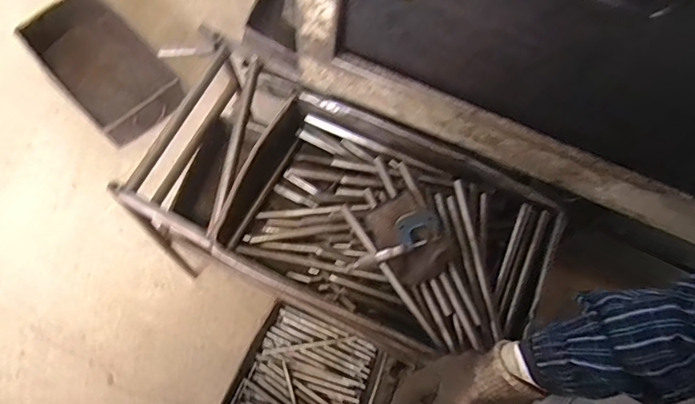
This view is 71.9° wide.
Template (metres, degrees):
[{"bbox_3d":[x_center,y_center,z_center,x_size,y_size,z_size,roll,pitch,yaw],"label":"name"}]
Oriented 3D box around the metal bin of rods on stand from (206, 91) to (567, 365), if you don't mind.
[{"bbox_3d":[0.059,0.041,0.719,0.448,0.104,0.291,24,71,3],"label":"metal bin of rods on stand"}]

